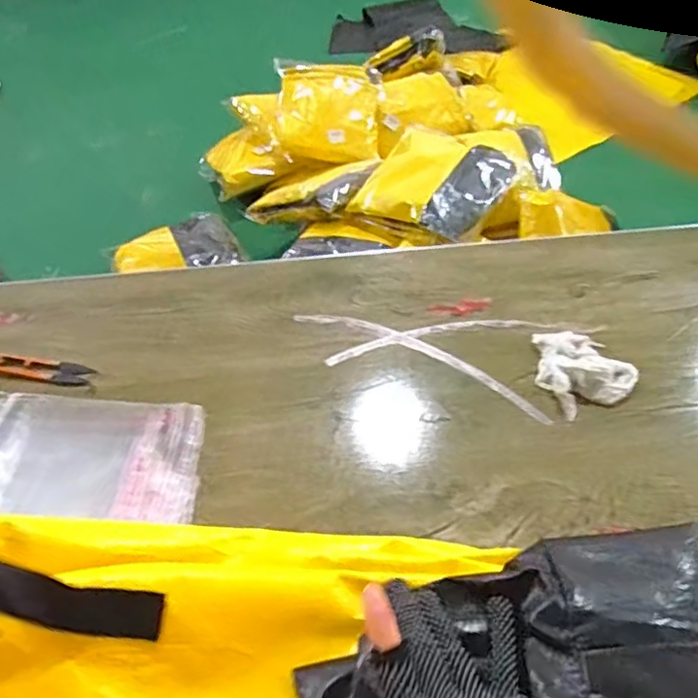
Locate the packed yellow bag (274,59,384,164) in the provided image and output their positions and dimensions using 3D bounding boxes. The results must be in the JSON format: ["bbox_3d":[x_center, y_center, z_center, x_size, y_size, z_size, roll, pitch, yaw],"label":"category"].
[{"bbox_3d":[-0.039,-0.596,1.518,0.264,0.072,0.264,1,78,-13],"label":"packed yellow bag"}]

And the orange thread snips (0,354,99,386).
[{"bbox_3d":[-0.324,0.021,0.642,0.117,0.010,0.025,6,46,10],"label":"orange thread snips"}]

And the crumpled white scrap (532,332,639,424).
[{"bbox_3d":[0.215,0.013,0.577,0.080,0.027,0.092,-21,50,-13],"label":"crumpled white scrap"}]

